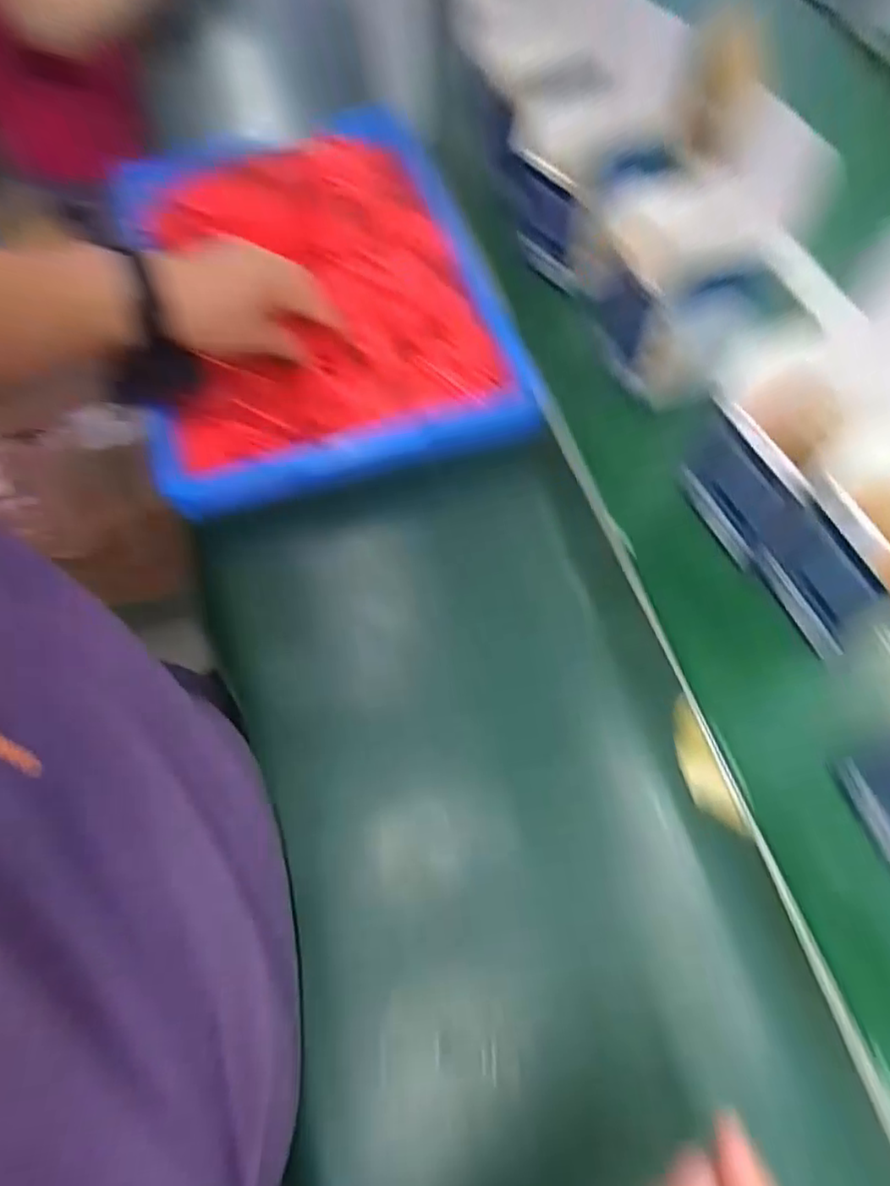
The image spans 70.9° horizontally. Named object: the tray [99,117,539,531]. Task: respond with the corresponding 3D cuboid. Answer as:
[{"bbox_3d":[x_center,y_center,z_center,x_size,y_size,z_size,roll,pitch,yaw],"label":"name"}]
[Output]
[{"bbox_3d":[-0.128,-0.292,0.571,0.293,0.054,0.482,-19,63,-6],"label":"tray"}]

